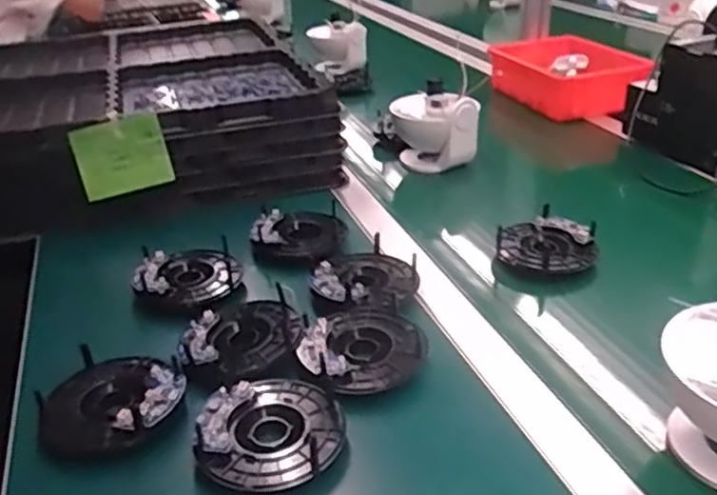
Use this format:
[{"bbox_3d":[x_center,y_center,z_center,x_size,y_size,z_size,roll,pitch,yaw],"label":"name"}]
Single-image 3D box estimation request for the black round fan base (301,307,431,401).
[{"bbox_3d":[0.004,0.079,0.548,0.093,0.010,0.100,24,38,37],"label":"black round fan base"}]

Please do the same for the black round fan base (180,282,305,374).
[{"bbox_3d":[-0.091,0.068,0.556,0.091,0.015,0.098,8,30,15],"label":"black round fan base"}]

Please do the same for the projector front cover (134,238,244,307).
[{"bbox_3d":[-0.158,0.022,0.661,0.088,0.031,0.099,11,31,19],"label":"projector front cover"}]

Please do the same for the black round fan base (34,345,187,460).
[{"bbox_3d":[-0.182,0.109,0.496,0.099,0.020,0.094,13,32,23],"label":"black round fan base"}]

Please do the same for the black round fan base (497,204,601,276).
[{"bbox_3d":[0.190,-0.005,0.688,0.095,0.026,0.098,8,30,15],"label":"black round fan base"}]

